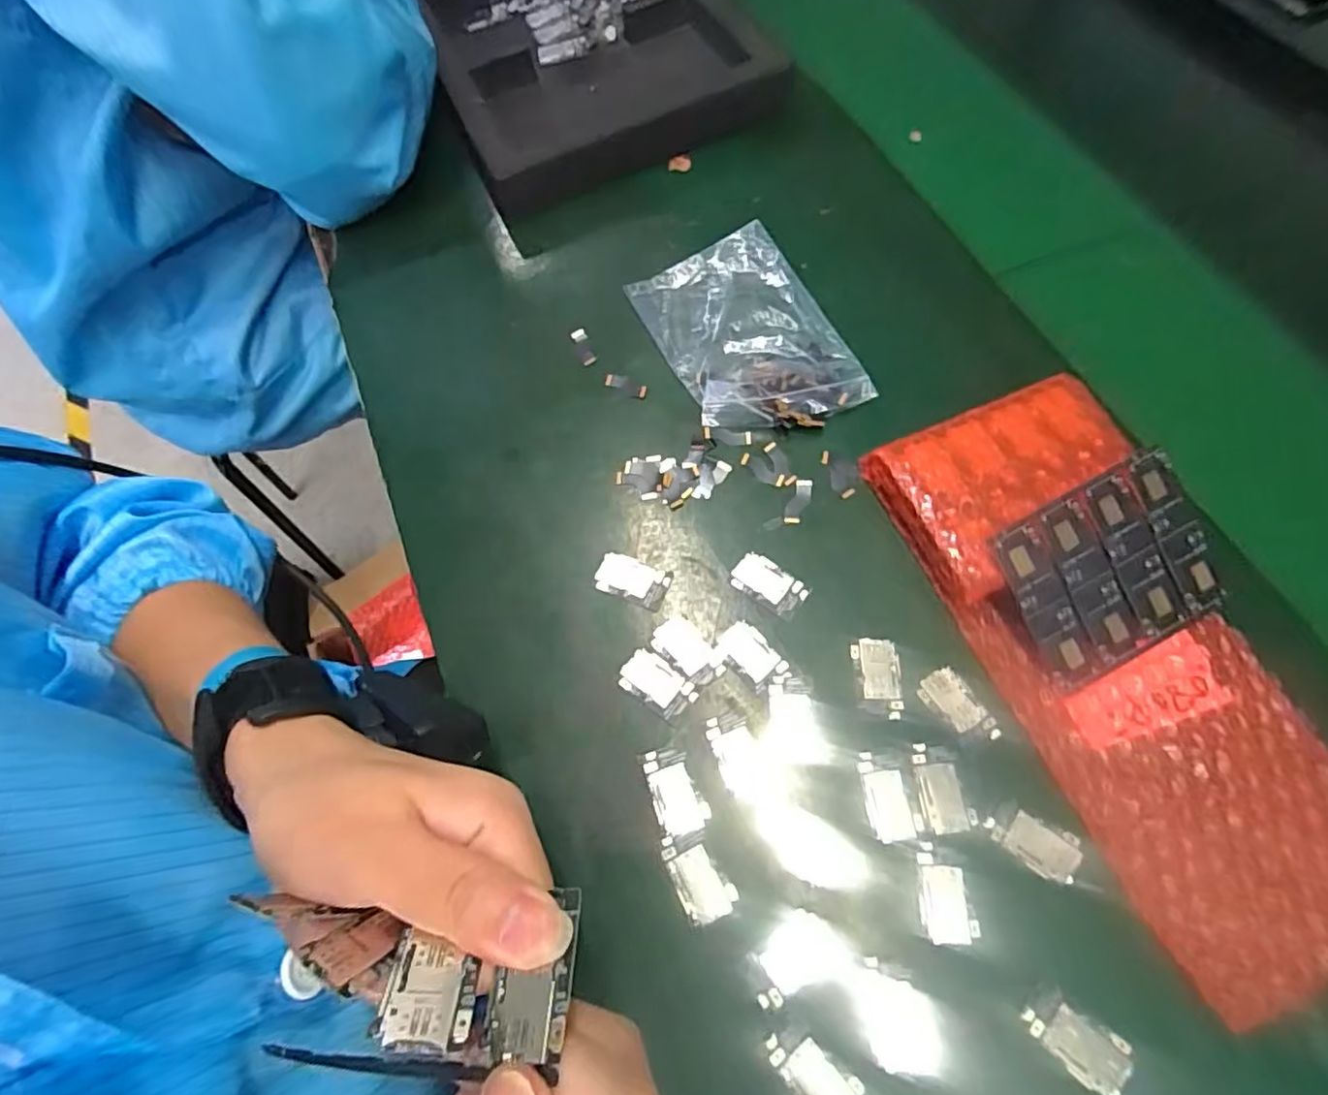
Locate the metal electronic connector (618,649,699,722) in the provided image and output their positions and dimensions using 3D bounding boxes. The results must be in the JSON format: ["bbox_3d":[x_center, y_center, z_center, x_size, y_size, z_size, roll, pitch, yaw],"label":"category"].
[{"bbox_3d":[-0.003,0.067,0.310,0.037,0.004,0.022,35,72,16],"label":"metal electronic connector"}]

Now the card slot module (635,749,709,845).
[{"bbox_3d":[0.005,0.112,0.290,0.023,0.004,0.039,-17,66,-5],"label":"card slot module"}]

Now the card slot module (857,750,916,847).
[{"bbox_3d":[0.100,0.111,0.282,0.017,0.004,0.037,-10,66,-2],"label":"card slot module"}]

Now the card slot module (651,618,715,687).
[{"bbox_3d":[0.011,0.051,0.316,0.036,0.004,0.022,41,74,18],"label":"card slot module"}]

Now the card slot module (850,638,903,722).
[{"bbox_3d":[0.103,0.062,0.303,0.022,0.004,0.038,-3,66,1],"label":"card slot module"}]

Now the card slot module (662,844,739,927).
[{"bbox_3d":[0.016,0.145,0.275,0.022,0.004,0.033,-26,67,-9],"label":"card slot module"}]

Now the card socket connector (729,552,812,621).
[{"bbox_3d":[0.054,0.019,0.326,0.038,0.004,0.022,33,71,16],"label":"card socket connector"}]

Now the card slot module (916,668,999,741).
[{"bbox_3d":[0.137,0.075,0.294,0.021,0.004,0.037,-31,68,-11],"label":"card slot module"}]

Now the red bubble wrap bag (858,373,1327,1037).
[{"bbox_3d":[0.209,0.048,0.288,0.115,0.034,0.264,-19,67,-6],"label":"red bubble wrap bag"}]

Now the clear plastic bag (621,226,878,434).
[{"bbox_3d":[0.049,-0.129,0.385,0.094,0.018,0.146,-24,67,-8],"label":"clear plastic bag"}]

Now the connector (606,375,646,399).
[{"bbox_3d":[-0.023,-0.098,0.381,0.026,0.004,0.009,27,70,13],"label":"connector"}]

